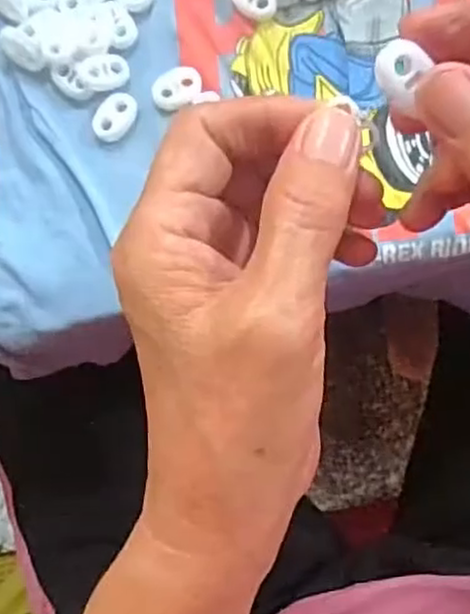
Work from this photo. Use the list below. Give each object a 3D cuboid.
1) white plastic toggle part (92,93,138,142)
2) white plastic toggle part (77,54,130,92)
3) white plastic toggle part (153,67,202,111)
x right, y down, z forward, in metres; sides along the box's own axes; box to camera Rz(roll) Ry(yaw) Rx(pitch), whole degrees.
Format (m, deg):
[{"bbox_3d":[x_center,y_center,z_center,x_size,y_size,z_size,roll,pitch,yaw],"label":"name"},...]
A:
[{"bbox_3d":[-0.054,-0.085,0.314,0.015,0.005,0.022,32,90,7],"label":"white plastic toggle part"},{"bbox_3d":[-0.058,-0.105,0.314,0.022,0.008,0.014,-14,85,4],"label":"white plastic toggle part"},{"bbox_3d":[-0.026,-0.097,0.312,0.022,0.004,0.017,-36,84,2],"label":"white plastic toggle part"}]

